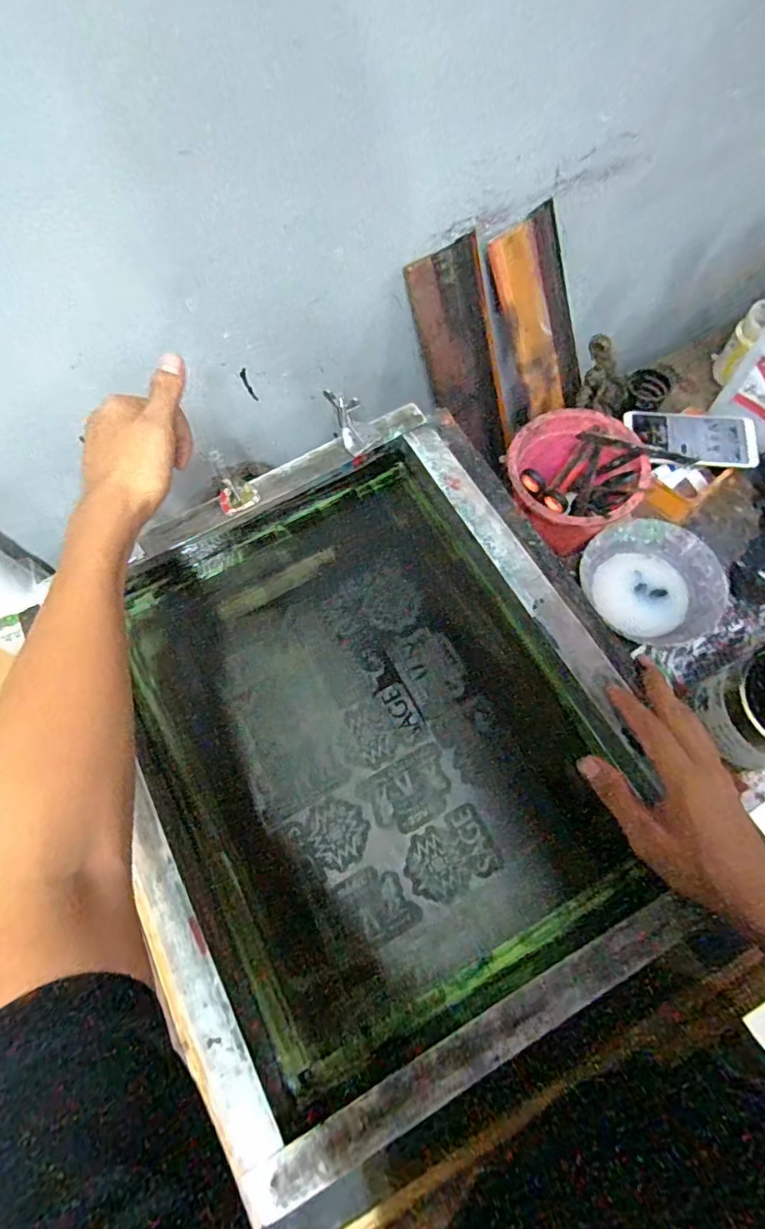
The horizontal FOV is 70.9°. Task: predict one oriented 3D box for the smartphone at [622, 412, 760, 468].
[{"bbox_3d":[0.395,-0.225,0.689,0.158,0.013,0.066,8,81,8],"label":"smartphone"}]

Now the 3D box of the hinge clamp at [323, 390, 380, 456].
[{"bbox_3d":[-0.034,-0.194,0.534,0.030,0.065,0.028,-39,29,-12],"label":"hinge clamp"}]

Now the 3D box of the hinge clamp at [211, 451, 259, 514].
[{"bbox_3d":[-0.144,-0.128,0.514,0.042,0.035,0.053,-29,68,-9],"label":"hinge clamp"}]

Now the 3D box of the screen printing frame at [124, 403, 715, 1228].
[{"bbox_3d":[-0.020,0.092,0.464,0.397,0.053,0.495,-28,70,-8],"label":"screen printing frame"}]

